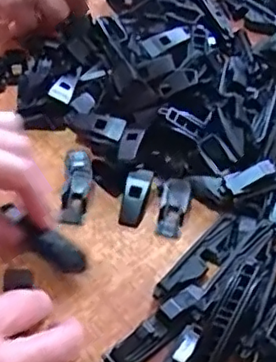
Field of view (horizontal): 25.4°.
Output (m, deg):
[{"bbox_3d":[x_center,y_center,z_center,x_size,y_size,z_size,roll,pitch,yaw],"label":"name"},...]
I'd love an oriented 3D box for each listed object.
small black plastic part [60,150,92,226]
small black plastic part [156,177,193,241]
[{"bbox_3d":[-0.045,0.003,0.447,0.019,0.013,0.060,2,66,3],"label":"small black plastic part"},{"bbox_3d":[0.026,0.019,0.438,0.021,0.007,0.046,9,67,9],"label":"small black plastic part"}]

